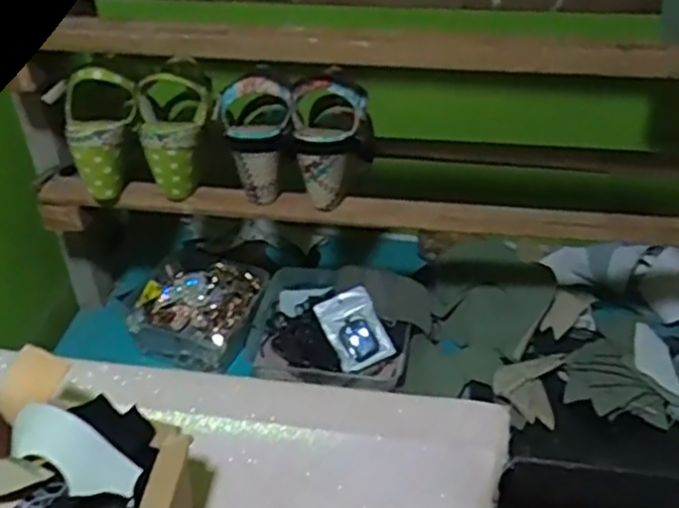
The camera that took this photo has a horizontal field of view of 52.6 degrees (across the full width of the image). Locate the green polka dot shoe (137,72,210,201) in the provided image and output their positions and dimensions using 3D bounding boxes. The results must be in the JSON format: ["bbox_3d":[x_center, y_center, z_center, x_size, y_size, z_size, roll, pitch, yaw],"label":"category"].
[{"bbox_3d":[-0.179,-0.132,0.762,0.079,0.127,0.073,-8,38,-11],"label":"green polka dot shoe"}]

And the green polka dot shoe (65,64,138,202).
[{"bbox_3d":[-0.267,-0.127,0.750,0.075,0.145,0.068,6,15,3],"label":"green polka dot shoe"}]

